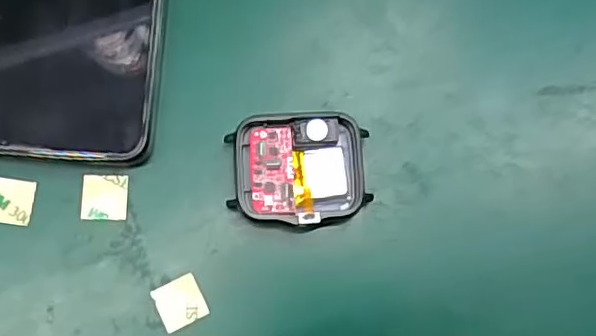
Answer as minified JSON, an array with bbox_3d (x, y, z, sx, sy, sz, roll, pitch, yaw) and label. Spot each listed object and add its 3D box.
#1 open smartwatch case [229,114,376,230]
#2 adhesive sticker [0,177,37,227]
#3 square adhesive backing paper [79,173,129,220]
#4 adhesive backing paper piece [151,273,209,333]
[{"bbox_3d":[0.001,0.001,0.213,0.045,0.012,0.039,-2,78,-3],"label":"open smartwatch case"},{"bbox_3d":[-0.099,0.011,0.212,0.015,0.004,0.015,10,79,-7],"label":"adhesive sticker"},{"bbox_3d":[-0.067,0.010,0.214,0.015,0.004,0.016,1,80,-7],"label":"square adhesive backing paper"},{"bbox_3d":[-0.040,0.046,0.208,0.015,0.004,0.015,-27,79,-3],"label":"adhesive backing paper piece"}]

